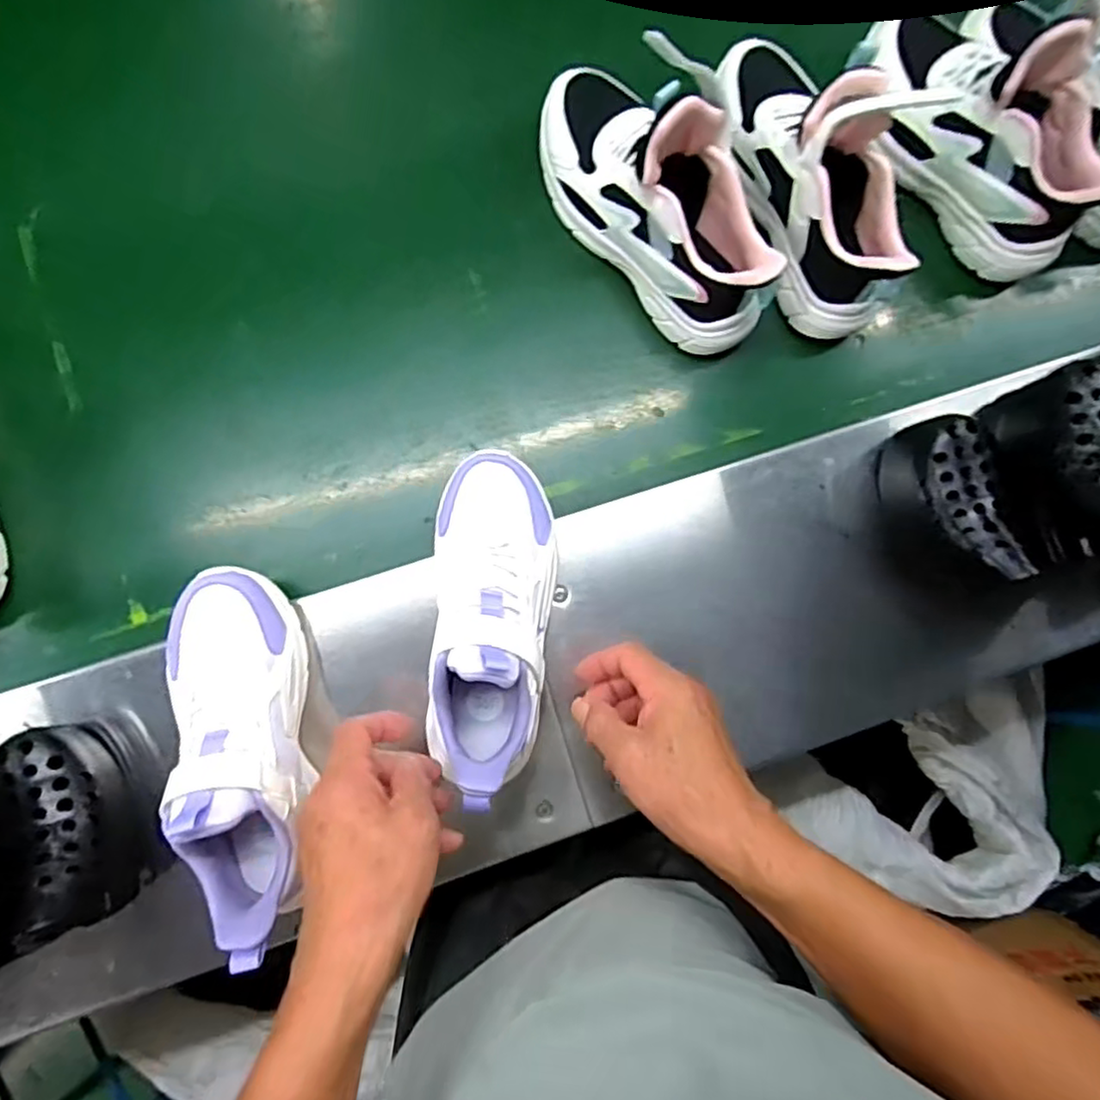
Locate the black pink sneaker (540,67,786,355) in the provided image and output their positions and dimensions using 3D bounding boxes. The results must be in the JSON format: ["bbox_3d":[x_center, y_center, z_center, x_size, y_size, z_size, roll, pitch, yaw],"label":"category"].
[{"bbox_3d":[0.082,-0.268,0.510,0.088,0.131,0.240,-44,91,-4],"label":"black pink sneaker"}]

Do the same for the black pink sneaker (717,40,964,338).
[{"bbox_3d":[0.213,-0.296,0.528,0.094,0.140,0.231,-26,90,-4],"label":"black pink sneaker"}]

